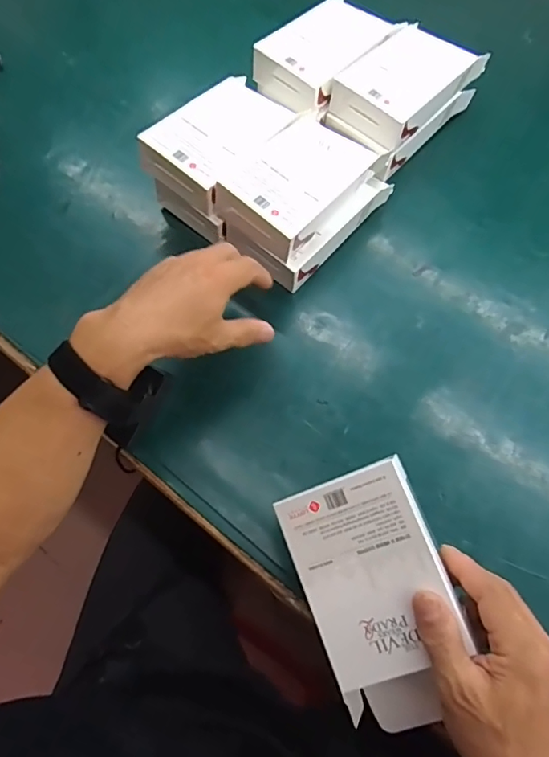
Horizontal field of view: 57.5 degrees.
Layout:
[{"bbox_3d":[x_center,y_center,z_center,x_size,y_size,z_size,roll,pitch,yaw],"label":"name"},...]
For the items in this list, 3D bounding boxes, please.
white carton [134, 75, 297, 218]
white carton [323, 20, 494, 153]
[{"bbox_3d":[-0.055,-0.249,0.519,0.096,0.040,0.149,38,72,15],"label":"white carton"},{"bbox_3d":[0.151,-0.337,0.568,0.100,0.042,0.161,42,73,16],"label":"white carton"}]

